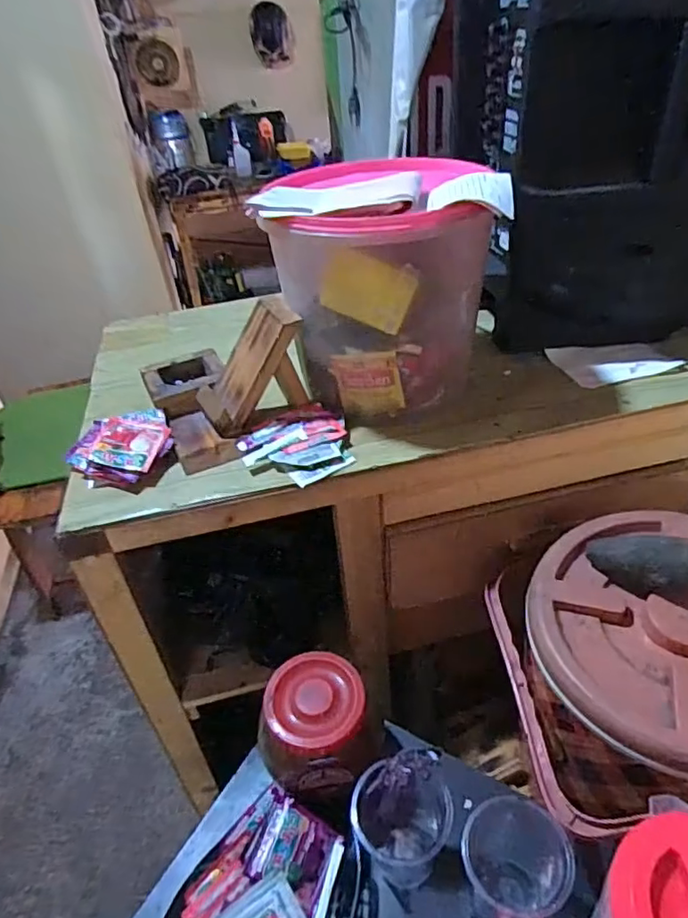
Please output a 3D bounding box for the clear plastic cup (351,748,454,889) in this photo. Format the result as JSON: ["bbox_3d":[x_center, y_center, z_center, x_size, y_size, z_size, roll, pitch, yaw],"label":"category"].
[{"bbox_3d":[0.058,0.346,0.558,0.086,0.121,0.076,4,40,14],"label":"clear plastic cup"}]

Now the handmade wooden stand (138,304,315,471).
[{"bbox_3d":[-0.150,-0.109,0.701,0.170,0.132,0.201,-23,41,-18],"label":"handmade wooden stand"}]

